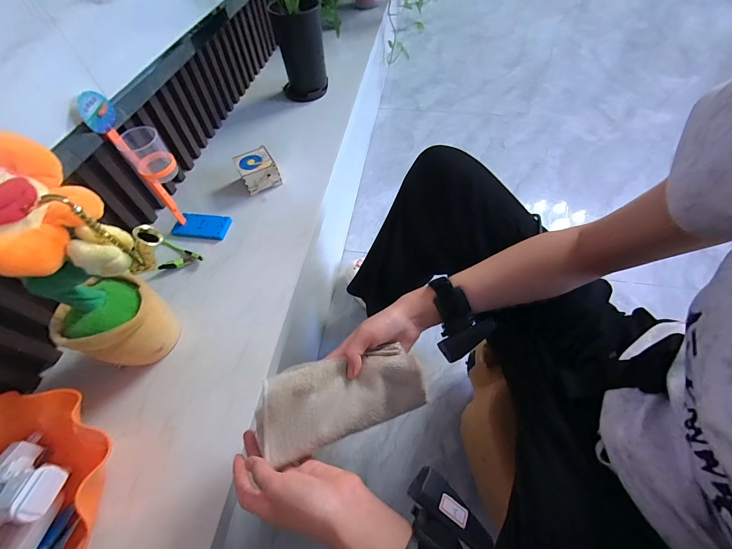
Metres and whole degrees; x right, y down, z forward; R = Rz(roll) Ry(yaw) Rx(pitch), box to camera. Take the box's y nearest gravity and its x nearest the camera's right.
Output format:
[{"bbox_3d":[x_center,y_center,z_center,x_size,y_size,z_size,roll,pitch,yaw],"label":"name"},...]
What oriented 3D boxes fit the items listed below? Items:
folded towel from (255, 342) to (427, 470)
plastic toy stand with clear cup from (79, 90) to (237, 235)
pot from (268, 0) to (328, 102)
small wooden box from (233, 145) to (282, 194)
[{"bbox_3d":[-0.027,0.125,0.322,0.167,0.036,0.082,-15,58,-8],"label":"folded towel"},{"bbox_3d":[-0.313,-0.154,0.490,0.095,0.236,0.051,7,58,5],"label":"plastic toy stand with clear cup"},{"bbox_3d":[-0.166,-0.570,0.791,0.114,0.191,0.101,-7,57,-4],"label":"pot"},{"bbox_3d":[-0.225,-0.216,0.639,0.071,0.053,0.077,-25,60,-15],"label":"small wooden box"}]

